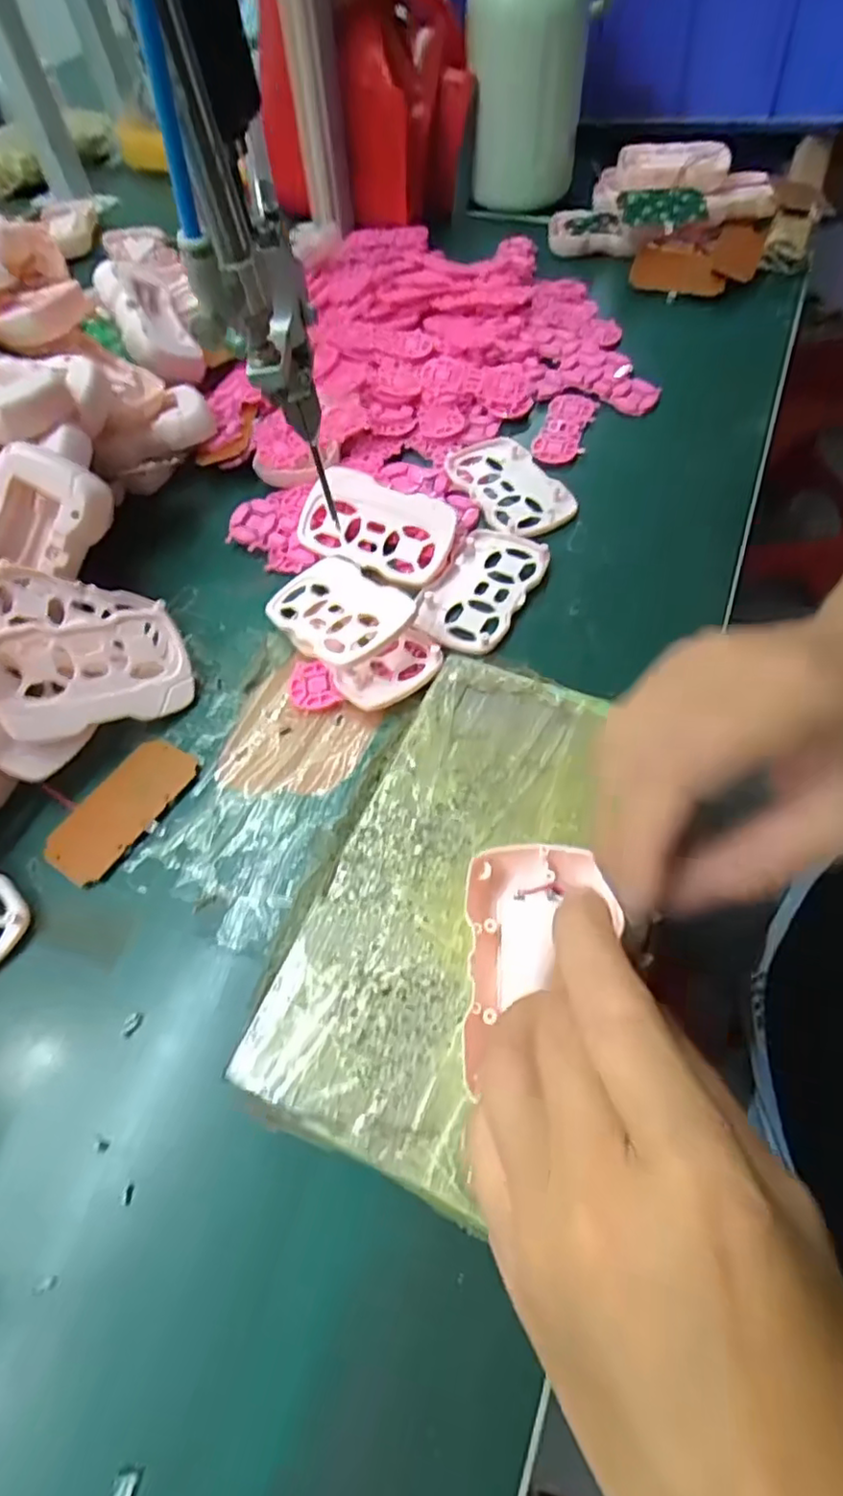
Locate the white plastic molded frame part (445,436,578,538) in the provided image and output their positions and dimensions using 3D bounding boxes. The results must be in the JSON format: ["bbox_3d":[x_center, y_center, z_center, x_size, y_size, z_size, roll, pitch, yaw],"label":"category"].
[{"bbox_3d":[0.055,-0.167,0.394,0.052,0.005,0.088,-29,62,-13],"label":"white plastic molded frame part"}]

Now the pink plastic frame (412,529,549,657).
[{"bbox_3d":[0.034,-0.093,0.357,0.053,0.012,0.089,24,63,17],"label":"pink plastic frame"}]

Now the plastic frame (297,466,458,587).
[{"bbox_3d":[-0.026,-0.128,0.365,0.086,0.012,0.053,21,85,6],"label":"plastic frame"}]

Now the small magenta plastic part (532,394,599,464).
[{"bbox_3d":[0.098,-0.218,0.427,0.032,0.006,0.073,15,61,12],"label":"small magenta plastic part"}]

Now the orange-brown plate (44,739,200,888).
[{"bbox_3d":[-0.143,0.027,0.297,0.038,0.004,0.074,26,64,18],"label":"orange-brown plate"}]

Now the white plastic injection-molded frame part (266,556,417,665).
[{"bbox_3d":[-0.044,-0.073,0.336,0.056,0.009,0.086,-41,52,-13],"label":"white plastic injection-molded frame part"}]

